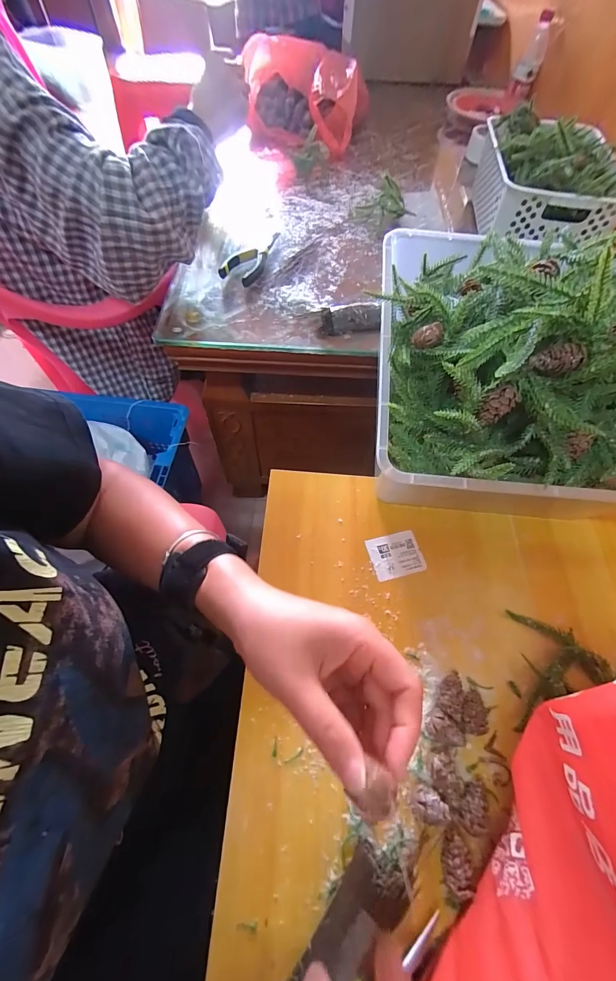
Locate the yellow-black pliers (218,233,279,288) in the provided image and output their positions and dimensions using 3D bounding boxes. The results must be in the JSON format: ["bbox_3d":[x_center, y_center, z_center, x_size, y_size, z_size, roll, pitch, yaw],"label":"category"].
[{"bbox_3d":[-0.091,-0.404,0.602,0.060,0.018,0.158,19,62,9],"label":"yellow-black pliers"}]

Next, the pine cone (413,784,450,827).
[{"bbox_3d":[0.099,0.257,0.288,0.029,0.019,0.021,27,64,12],"label":"pine cone"}]

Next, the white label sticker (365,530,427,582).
[{"bbox_3d":[0.099,0.073,0.398,0.058,0.004,0.049,-13,62,-9],"label":"white label sticker"}]

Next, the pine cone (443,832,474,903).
[{"bbox_3d":[0.112,0.287,0.268,0.019,0.020,0.039,6,61,2],"label":"pine cone"}]

